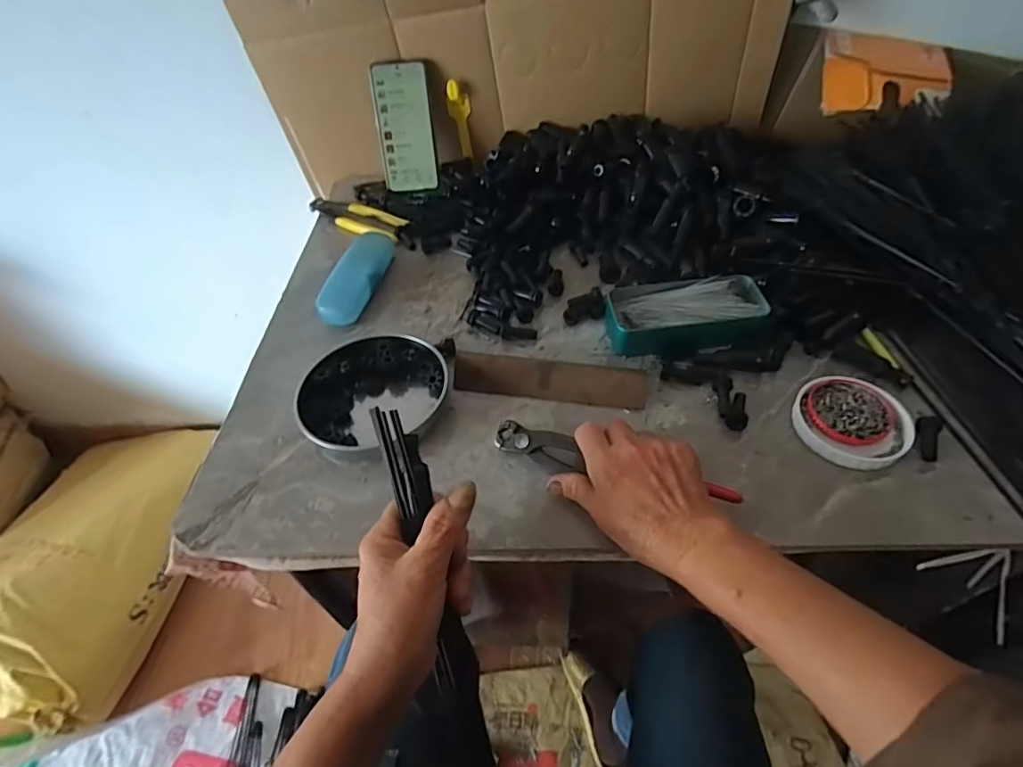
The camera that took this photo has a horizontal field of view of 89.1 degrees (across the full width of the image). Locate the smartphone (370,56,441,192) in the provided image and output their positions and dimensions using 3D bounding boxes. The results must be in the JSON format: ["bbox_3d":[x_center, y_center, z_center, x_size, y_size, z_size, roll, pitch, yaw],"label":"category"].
[{"bbox_3d":[-0.146,-0.352,0.719,0.074,0.159,0.011,-1,26,4],"label":"smartphone"}]

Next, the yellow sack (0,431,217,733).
[{"bbox_3d":[-0.901,0.351,1.090,0.432,0.201,0.612,-2,49,3],"label":"yellow sack"}]

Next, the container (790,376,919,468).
[{"bbox_3d":[0.292,0.031,0.447,0.087,0.013,0.089,-2,49,3],"label":"container"}]

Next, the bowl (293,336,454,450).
[{"bbox_3d":[-0.129,0.005,0.495,0.135,0.031,0.128,-2,49,3],"label":"bowl"}]

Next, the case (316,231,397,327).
[{"bbox_3d":[-0.178,-0.126,0.608,0.049,0.032,0.151,8,50,11],"label":"case"}]

